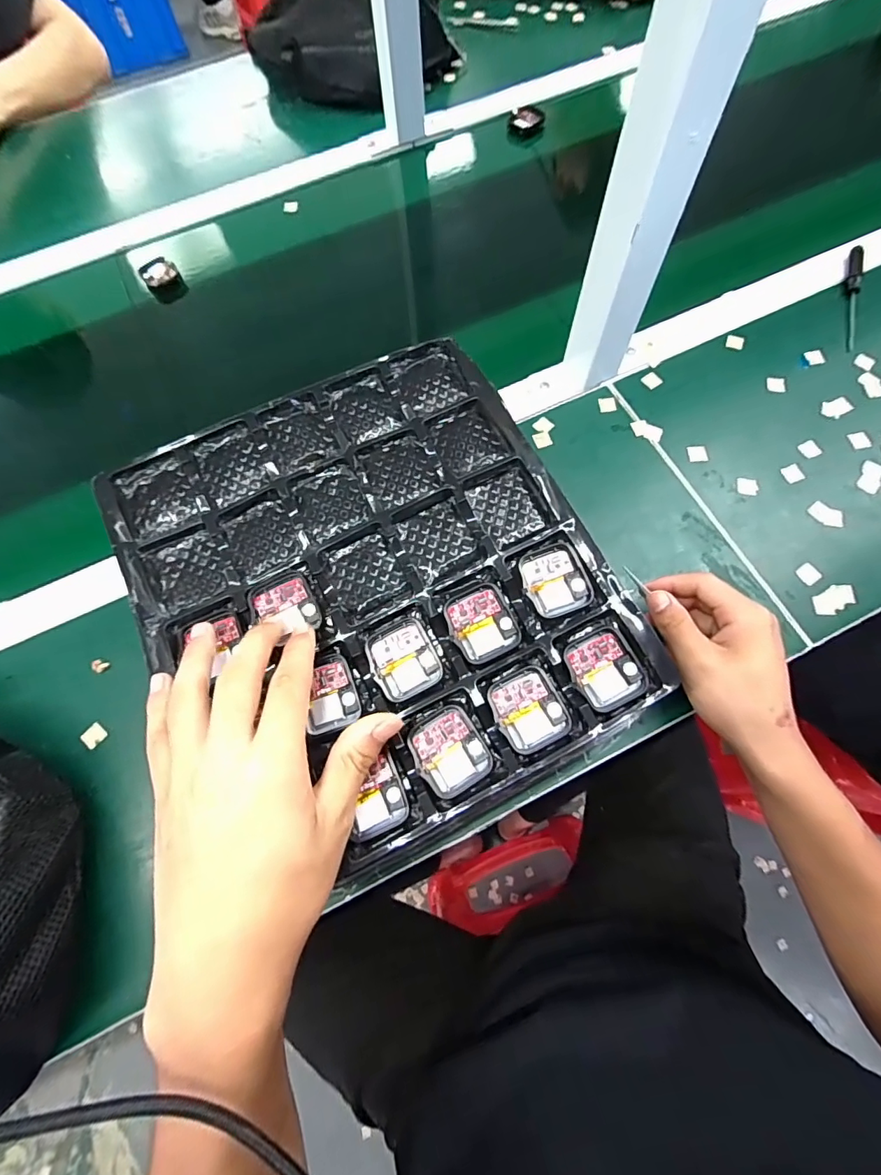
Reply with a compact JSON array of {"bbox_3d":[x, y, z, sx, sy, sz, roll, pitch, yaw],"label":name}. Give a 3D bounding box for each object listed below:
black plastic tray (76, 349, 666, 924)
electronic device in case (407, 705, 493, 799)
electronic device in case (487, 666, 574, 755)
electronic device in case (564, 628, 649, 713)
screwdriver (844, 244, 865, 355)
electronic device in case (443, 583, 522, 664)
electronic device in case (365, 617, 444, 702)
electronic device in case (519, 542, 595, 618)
[{"bbox_3d":[-0.042,-0.007,0.293,0.256,0.022,0.289,-28,71,-8],"label":"black plastic tray"},{"bbox_3d":[0.005,0.090,0.263,0.037,0.005,0.042,-31,72,-9],"label":"electronic device in case"},{"bbox_3d":[0.050,0.069,0.267,0.037,0.005,0.043,-23,71,-6],"label":"electronic device in case"},{"bbox_3d":[0.094,0.047,0.272,0.036,0.010,0.042,-21,70,-5],"label":"electronic device in case"},{"bbox_3d":[0.437,-0.304,0.504,0.011,0.016,0.121,10,84,6],"label":"screwdriver"},{"bbox_3d":[0.025,0.021,0.283,0.037,0.012,0.041,-24,71,-6],"label":"electronic device in case"},{"bbox_3d":[-0.022,0.042,0.277,0.036,0.007,0.042,-25,71,-7],"label":"electronic device in case"},{"bbox_3d":[0.069,-0.005,0.289,0.036,0.009,0.042,-23,71,-6],"label":"electronic device in case"}]

